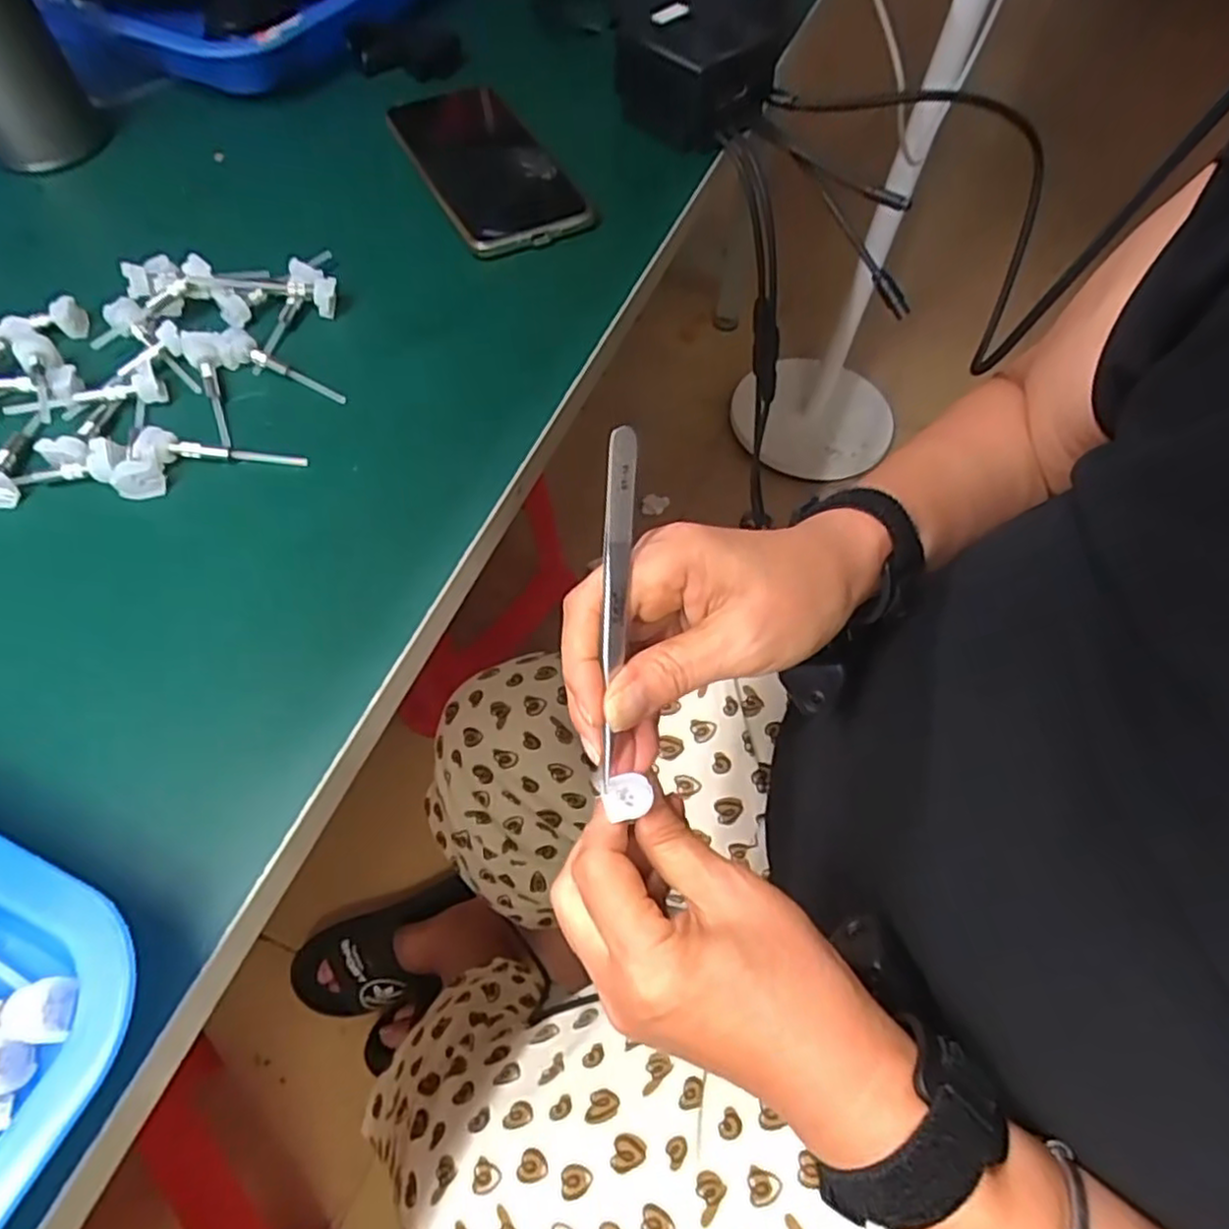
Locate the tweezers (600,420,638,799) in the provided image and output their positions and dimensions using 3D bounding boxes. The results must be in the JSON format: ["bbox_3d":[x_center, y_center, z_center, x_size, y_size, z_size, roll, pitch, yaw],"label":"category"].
[{"bbox_3d":[0.000,0.001,0.254,0.010,0.007,0.132,3,102,-2],"label":"tweezers"}]

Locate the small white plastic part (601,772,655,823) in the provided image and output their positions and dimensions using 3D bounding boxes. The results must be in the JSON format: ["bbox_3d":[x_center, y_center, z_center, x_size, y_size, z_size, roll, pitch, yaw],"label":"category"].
[{"bbox_3d":[0.005,0.068,0.268,0.018,0.004,0.016,-12,62,-10],"label":"small white plastic part"}]

